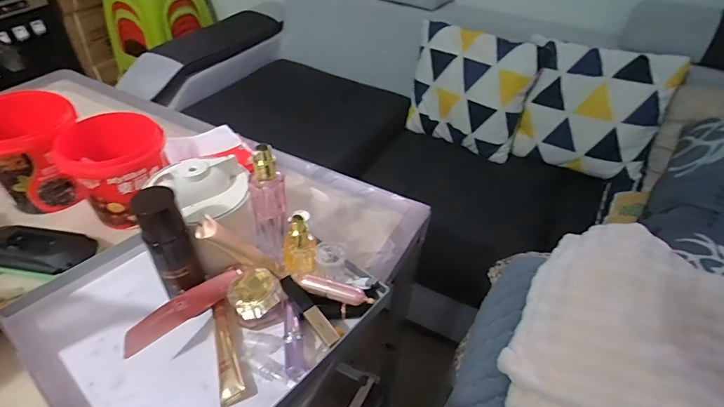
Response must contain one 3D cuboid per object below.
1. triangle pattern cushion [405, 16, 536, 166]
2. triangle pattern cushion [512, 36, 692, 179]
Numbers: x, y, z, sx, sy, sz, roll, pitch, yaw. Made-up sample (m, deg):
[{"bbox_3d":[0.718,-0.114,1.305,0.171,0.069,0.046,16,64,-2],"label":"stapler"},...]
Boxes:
[{"bbox_3d":[0.297,-0.325,1.225,0.359,0.318,0.085,33,50,29],"label":"triangle pattern cushion"},{"bbox_3d":[0.568,-0.238,1.079,0.361,0.363,0.110,32,49,28],"label":"triangle pattern cushion"}]

